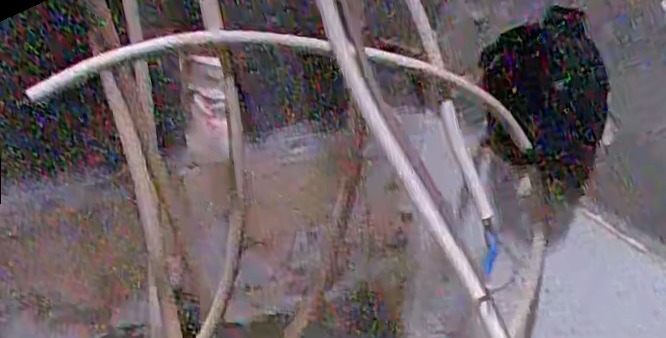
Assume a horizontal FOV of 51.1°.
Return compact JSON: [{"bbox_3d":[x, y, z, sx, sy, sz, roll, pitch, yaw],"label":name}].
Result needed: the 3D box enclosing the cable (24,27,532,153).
[{"bbox_3d":[-0.002,-0.049,0.424,0.331,0.066,0.037,5,26,-25],"label":"cable"}]

